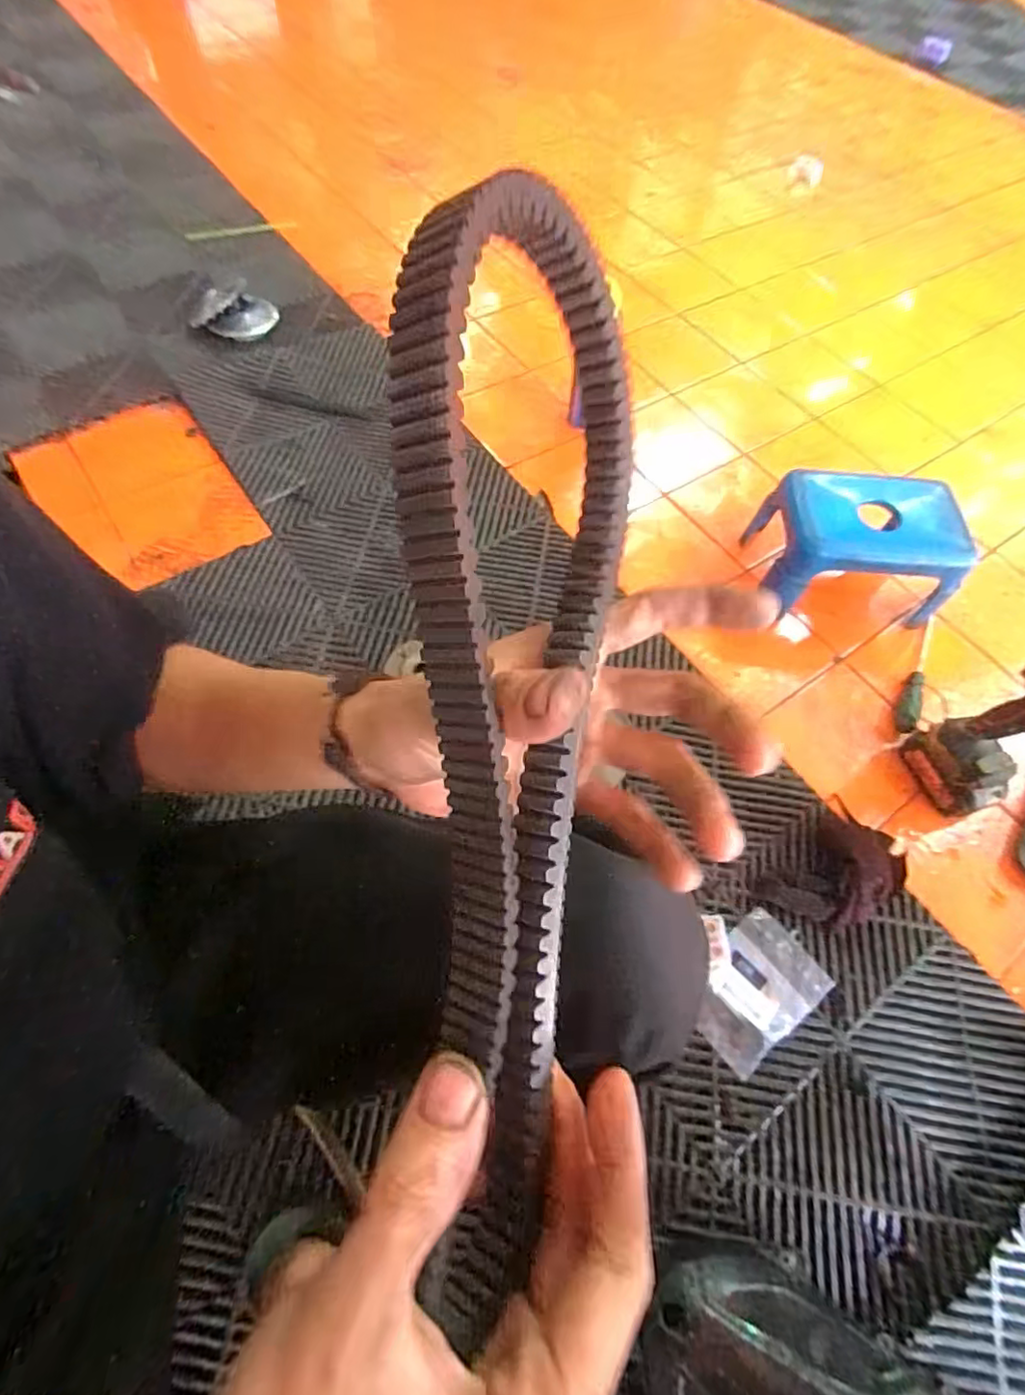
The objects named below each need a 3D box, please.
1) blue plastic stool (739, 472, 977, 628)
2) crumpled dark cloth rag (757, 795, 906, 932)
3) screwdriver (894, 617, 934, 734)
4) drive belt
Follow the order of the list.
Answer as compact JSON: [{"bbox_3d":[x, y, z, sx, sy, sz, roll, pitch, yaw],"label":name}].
[{"bbox_3d":[0.517,-0.231,0.911,0.264,0.172,0.172,4,62,-2],"label":"blue plastic stool"},{"bbox_3d":[0.399,0.213,0.731,0.178,0.039,0.115,-36,69,-20],"label":"crumpled dark cloth rag"},{"bbox_3d":[0.597,-0.040,0.887,0.025,0.032,0.225,28,63,11],"label":"screwdriver"},{"bbox_3d":[-0.001,0.021,0.195,0.071,0.066,0.333,4,87,-2],"label":"drive belt"}]

